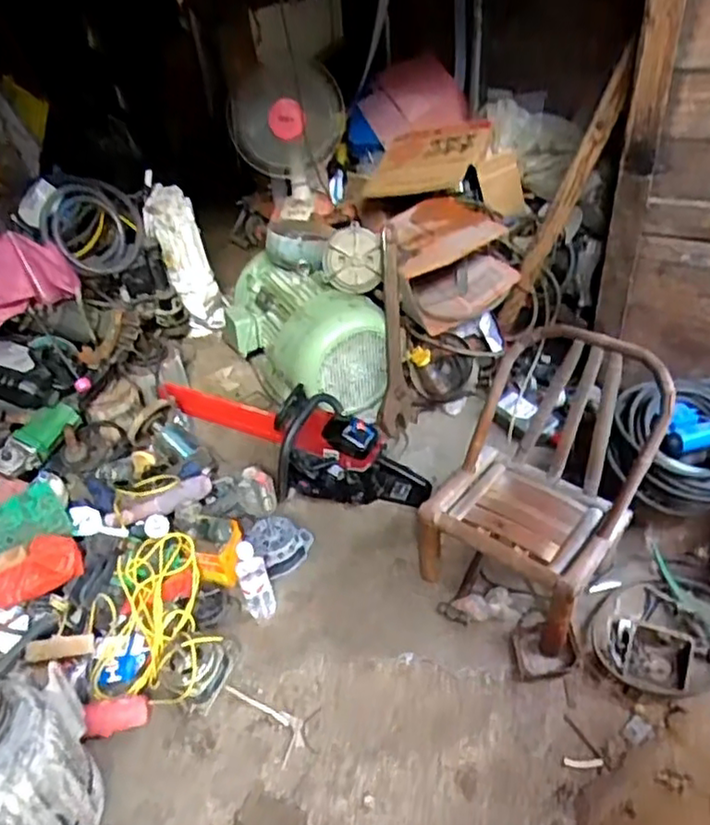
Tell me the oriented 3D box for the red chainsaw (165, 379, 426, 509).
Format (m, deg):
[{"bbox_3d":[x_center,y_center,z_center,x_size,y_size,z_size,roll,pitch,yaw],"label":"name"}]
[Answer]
[{"bbox_3d":[-0.131,0.060,1.553,0.624,0.235,0.169,21,46,13],"label":"red chainsaw"}]

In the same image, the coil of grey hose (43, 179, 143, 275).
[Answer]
[{"bbox_3d":[-0.588,-0.415,1.493,0.203,0.218,0.054,-36,47,-29],"label":"coil of grey hose"}]

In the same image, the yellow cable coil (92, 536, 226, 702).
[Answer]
[{"bbox_3d":[-0.398,0.413,1.320,0.222,0.167,0.278,-17,40,-11],"label":"yellow cable coil"}]

